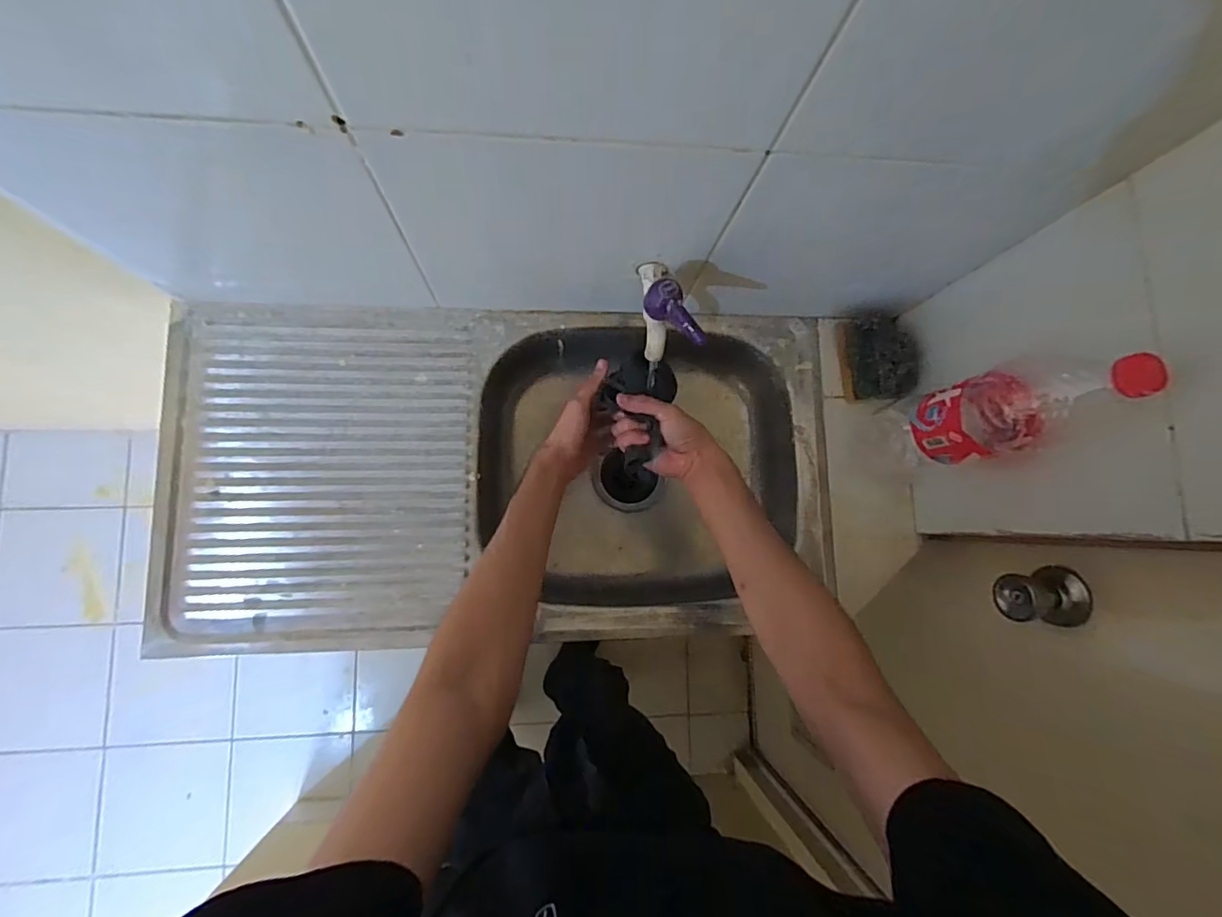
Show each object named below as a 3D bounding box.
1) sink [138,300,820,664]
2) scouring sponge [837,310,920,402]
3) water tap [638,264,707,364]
[{"bbox_3d":[-0.122,0.020,0.694,0.784,0.129,0.399,-1,83,-6],"label":"sink"},{"bbox_3d":[0.348,-0.132,0.668,0.093,0.052,0.115,-3,83,-6],"label":"scouring sponge"},{"bbox_3d":[0.054,-0.157,0.537,0.044,0.080,0.109,-12,84,-7],"label":"water tap"}]

